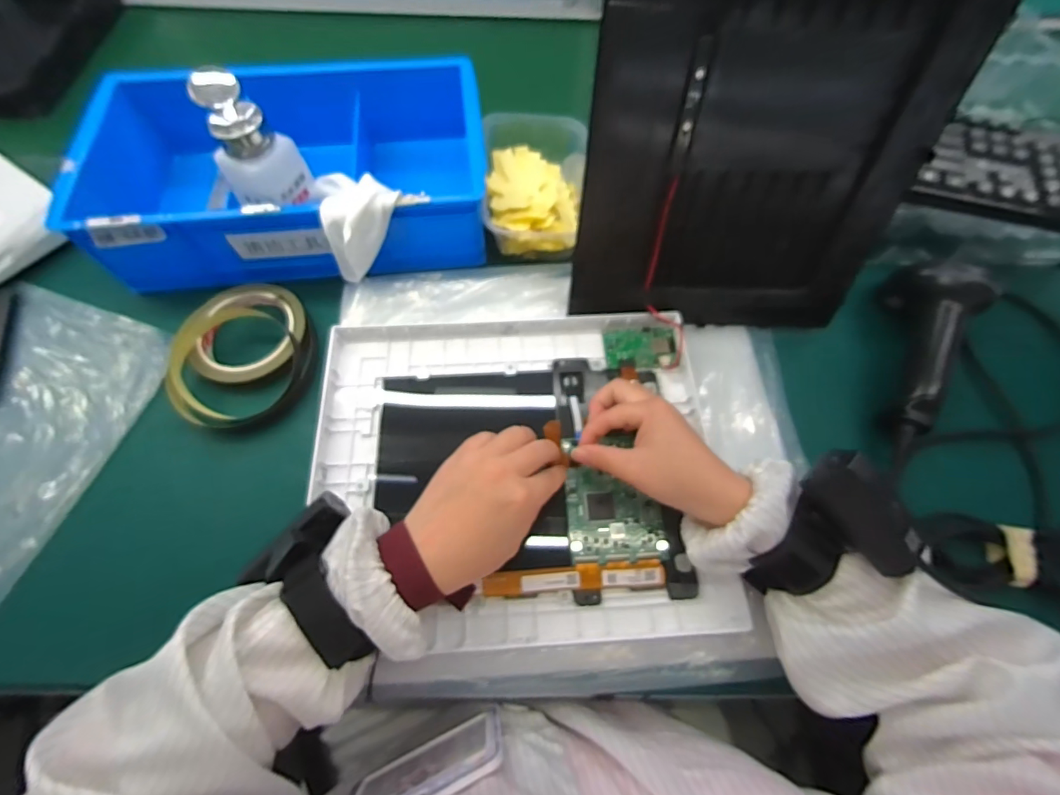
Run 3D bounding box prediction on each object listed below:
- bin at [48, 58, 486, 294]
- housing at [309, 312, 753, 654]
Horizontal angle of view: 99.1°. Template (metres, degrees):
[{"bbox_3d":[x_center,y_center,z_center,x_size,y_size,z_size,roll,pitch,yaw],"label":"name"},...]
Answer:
[{"bbox_3d":[-0.220,-0.226,0.440,0.348,0.079,0.231,-4,65,-3],"label":"bin"},{"bbox_3d":[-0.011,0.050,0.349,0.298,0.022,0.249,-3,65,-3],"label":"housing"}]

